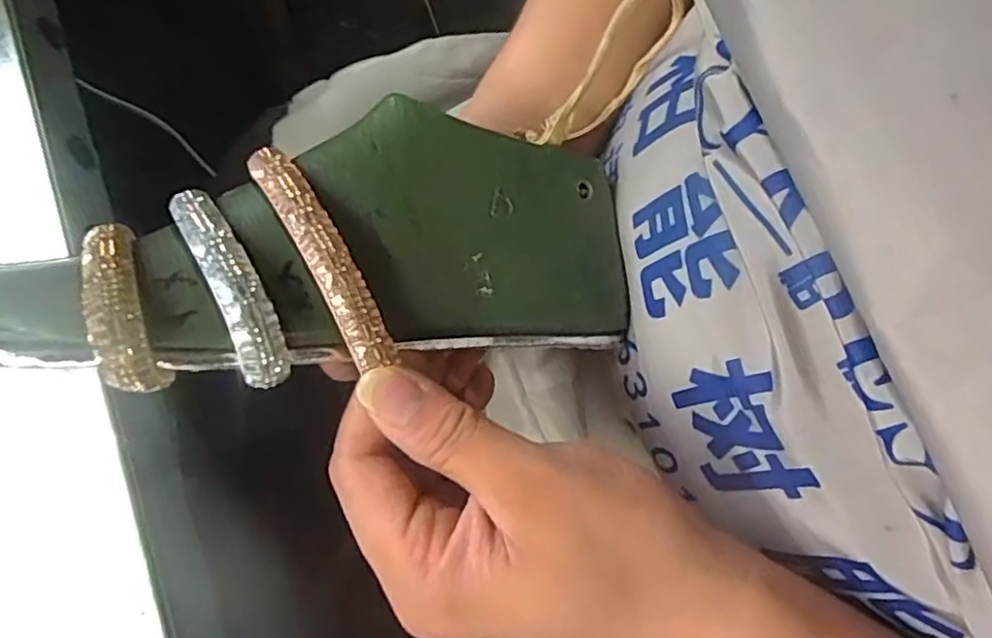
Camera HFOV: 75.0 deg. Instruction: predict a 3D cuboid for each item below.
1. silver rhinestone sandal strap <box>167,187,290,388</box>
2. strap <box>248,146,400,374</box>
[{"bbox_3d":[-0.080,-0.014,0.193,0.016,0.019,0.074,-29,76,-9],"label":"silver rhinestone sandal strap"},{"bbox_3d":[-0.055,-0.023,0.203,0.014,0.010,0.080,-30,78,-9],"label":"strap"}]

